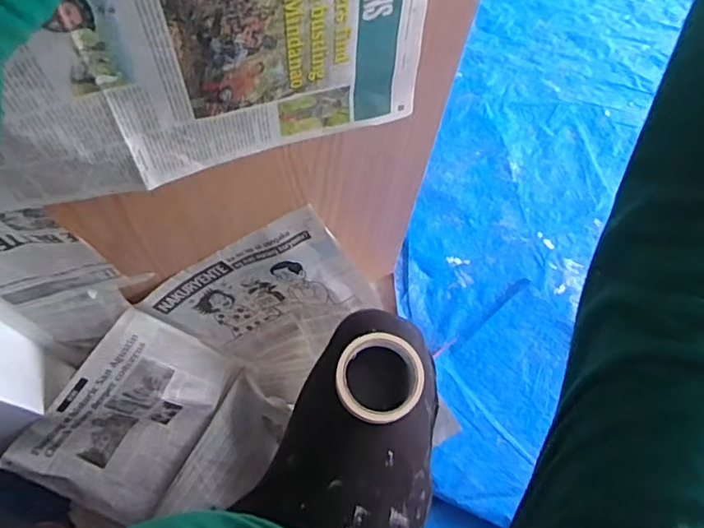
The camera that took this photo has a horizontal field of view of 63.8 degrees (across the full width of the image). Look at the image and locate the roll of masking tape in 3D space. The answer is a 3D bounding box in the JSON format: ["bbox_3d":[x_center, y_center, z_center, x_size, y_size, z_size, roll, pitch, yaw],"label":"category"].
[{"bbox_3d":[0.031,0.126,0.623,0.094,0.030,0.092,1,67,-3],"label":"roll of masking tape"}]

